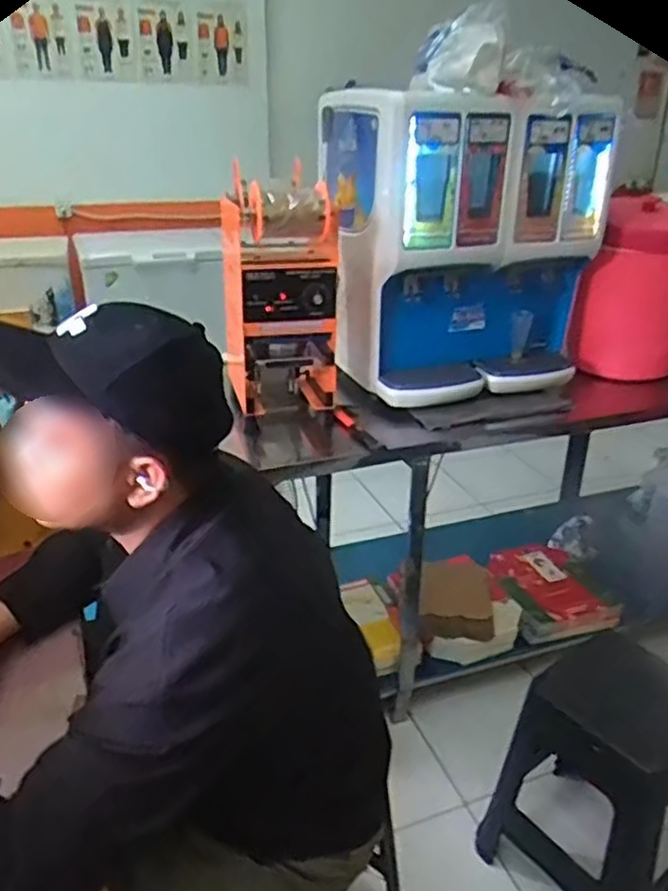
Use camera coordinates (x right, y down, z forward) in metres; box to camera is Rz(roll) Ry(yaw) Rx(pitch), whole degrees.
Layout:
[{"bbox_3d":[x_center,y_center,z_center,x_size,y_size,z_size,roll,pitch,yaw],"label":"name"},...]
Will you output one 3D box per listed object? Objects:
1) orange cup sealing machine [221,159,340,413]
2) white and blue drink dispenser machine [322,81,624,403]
[{"bbox_3d":[-0.123,-0.334,1.548,0.235,0.467,0.312,-2,26,-6],"label":"orange cup sealing machine"},{"bbox_3d":[0.297,-0.461,1.651,0.578,0.635,0.364,-7,27,-15],"label":"white and blue drink dispenser machine"}]

